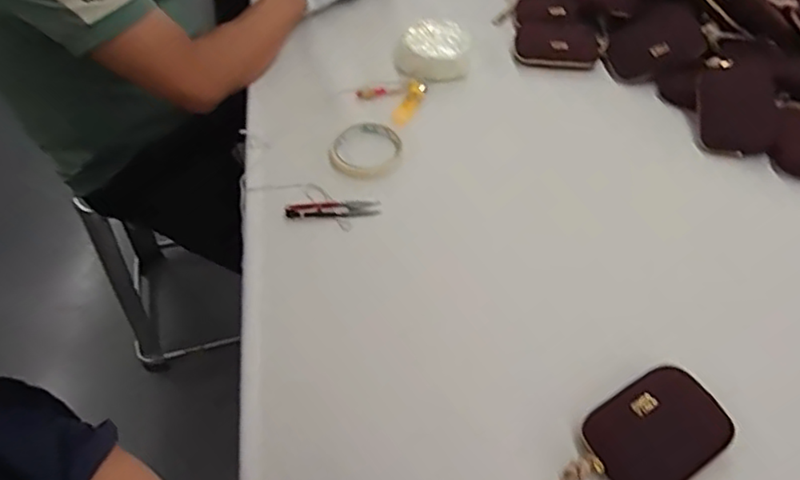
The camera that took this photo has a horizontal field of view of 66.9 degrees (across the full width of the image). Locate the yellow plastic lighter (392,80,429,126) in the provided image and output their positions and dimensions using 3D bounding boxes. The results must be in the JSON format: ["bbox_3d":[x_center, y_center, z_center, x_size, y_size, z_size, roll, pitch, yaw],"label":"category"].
[{"bbox_3d":[0.013,-0.182,0.808,0.027,0.008,0.090,17,52,14],"label":"yellow plastic lighter"}]

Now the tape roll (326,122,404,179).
[{"bbox_3d":[-0.041,-0.112,0.744,0.086,0.014,0.081,0,50,0],"label":"tape roll"}]

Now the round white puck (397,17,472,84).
[{"bbox_3d":[0.049,-0.265,0.845,0.101,0.038,0.090,11,51,10],"label":"round white puck"}]

